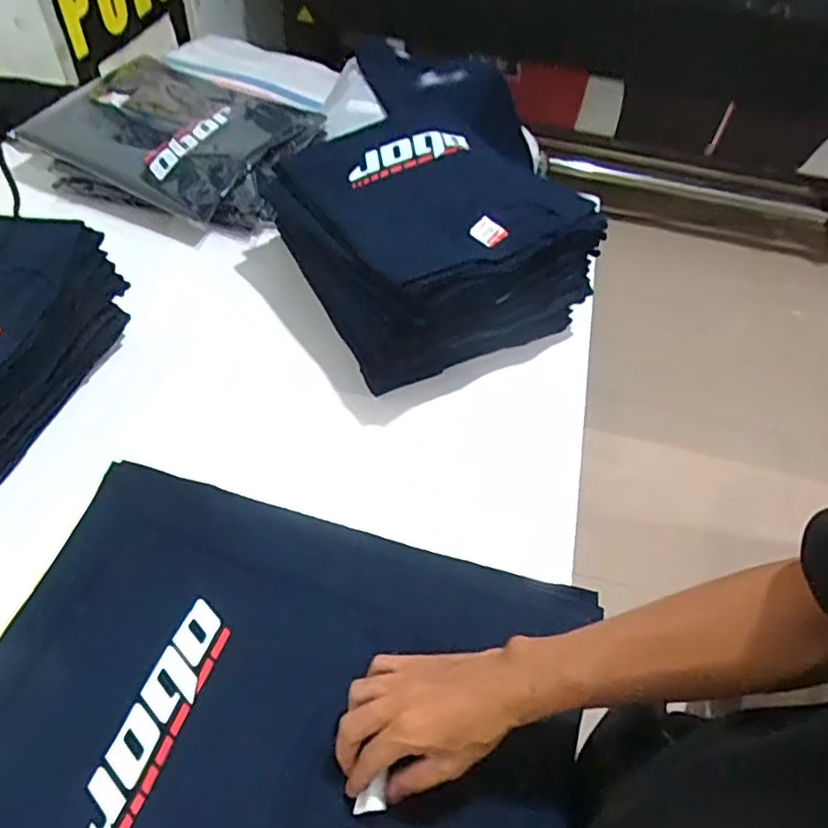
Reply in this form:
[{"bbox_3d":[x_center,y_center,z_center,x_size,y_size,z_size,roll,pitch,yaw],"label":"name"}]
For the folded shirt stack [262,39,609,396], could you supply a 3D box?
[{"bbox_3d":[0.025,-0.227,0.808,0.308,0.144,0.305,-23,59,-21],"label":"folded shirt stack"}]

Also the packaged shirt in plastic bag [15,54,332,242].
[{"bbox_3d":[-0.349,-0.437,0.961,0.388,0.065,0.303,21,56,-1],"label":"packaged shirt in plastic bag"}]

